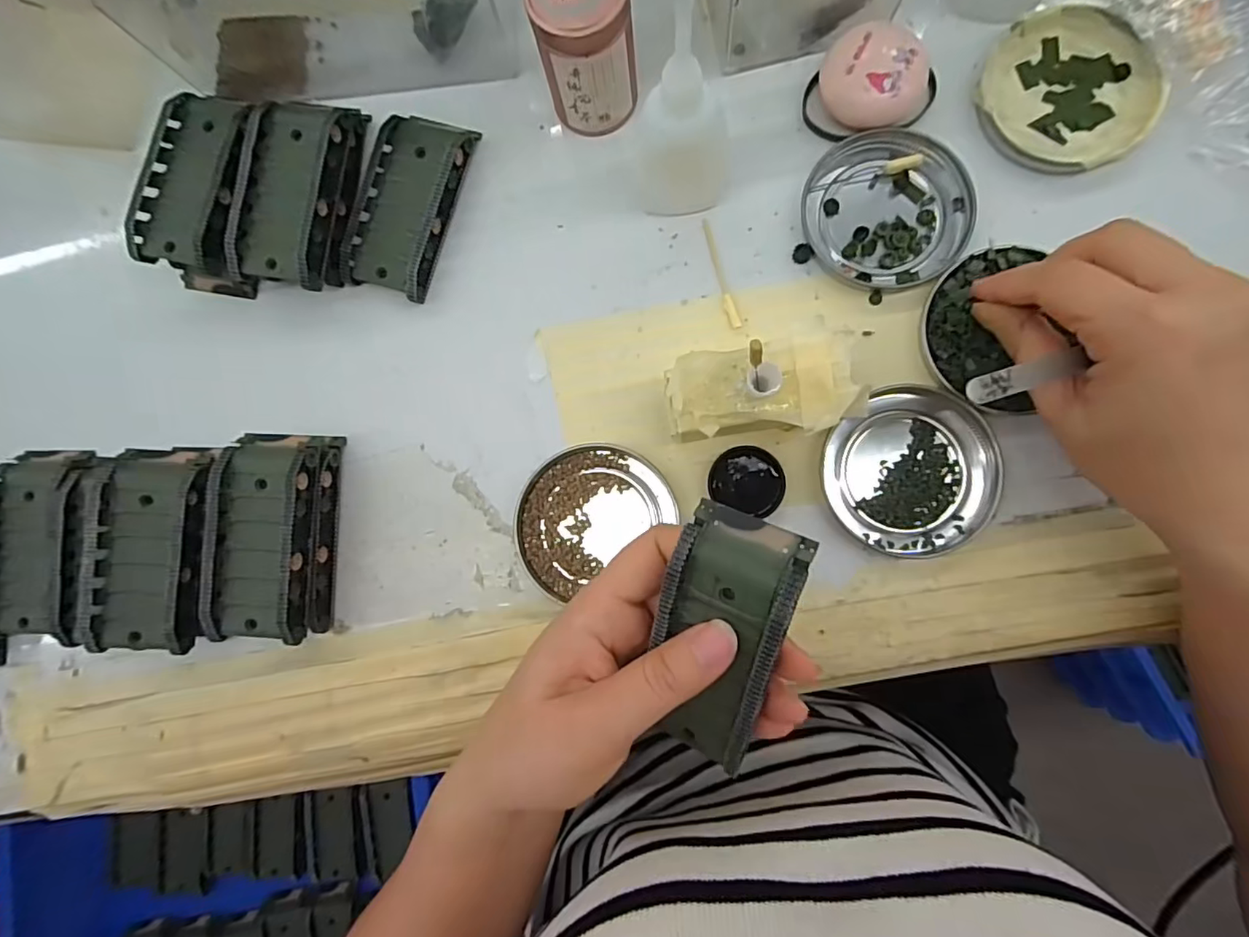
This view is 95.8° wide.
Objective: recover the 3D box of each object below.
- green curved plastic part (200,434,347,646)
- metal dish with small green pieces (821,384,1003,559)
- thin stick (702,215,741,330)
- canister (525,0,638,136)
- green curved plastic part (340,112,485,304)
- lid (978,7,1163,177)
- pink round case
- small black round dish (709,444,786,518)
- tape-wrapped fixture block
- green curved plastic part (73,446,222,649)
[{"bbox_3d":[-0.173,0.032,0.278,0.047,0.036,0.096,2,86,5],"label":"green curved plastic part"},{"bbox_3d":[0.135,0.001,0.270,0.076,0.010,0.079,0,86,5],"label":"metal dish with small green pieces"},{"bbox_3d":[0.048,-0.099,0.285,0.006,0.004,0.059,-17,85,4],"label":"thin stick"},{"bbox_3d":[-0.017,-0.198,0.268,0.042,0.066,0.042,0,86,5],"label":"canister"},{"bbox_3d":[-0.113,-0.140,0.296,0.045,0.020,0.095,18,88,6],"label":"green curved plastic part"},{"bbox_3d":[0.214,-0.182,0.272,0.079,0.010,0.076,0,86,5],"label":"lid"},{"bbox_3d":[0.121,-0.188,0.274,0.061,0.022,0.042,-13,85,4],"label":"pink round case"},{"bbox_3d":[0.060,0.005,0.272,0.035,0.010,0.030,21,88,6],"label":"small black round dish"},{"bbox_3d":[0.062,-0.034,0.258,0.082,0.043,0.040,-10,85,4],"label":"tape-wrapped fixture block"},{"bbox_3d":[-0.231,0.039,0.283,0.058,0.031,0.098,4,86,5],"label":"green curved plastic part"}]

